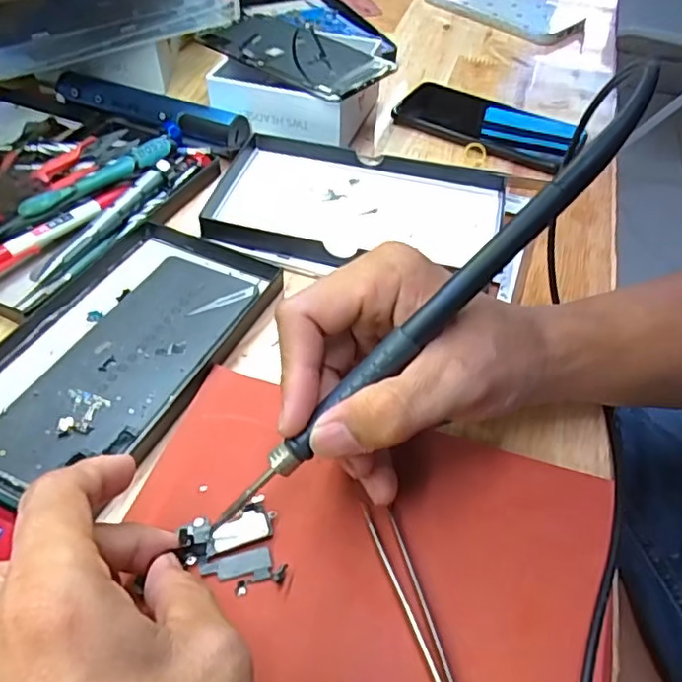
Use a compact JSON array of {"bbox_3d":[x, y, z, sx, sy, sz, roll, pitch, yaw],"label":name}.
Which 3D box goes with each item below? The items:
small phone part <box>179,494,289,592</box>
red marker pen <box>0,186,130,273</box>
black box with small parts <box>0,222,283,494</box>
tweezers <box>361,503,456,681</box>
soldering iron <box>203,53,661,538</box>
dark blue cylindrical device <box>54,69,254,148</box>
[{"bbox_3d":[-0.043,0.081,0.243,0.036,0.009,0.035,-12,51,-13],"label":"small phone part"},{"bbox_3d":[-0.172,-0.062,0.355,0.012,0.011,0.118,30,54,21],"label":"red marker pen"},{"bbox_3d":[-0.117,0.002,0.316,0.102,0.010,0.168,22,51,15],"label":"black box with small parts"},{"bbox_3d":[0.035,0.117,0.220,0.013,0.008,0.125,-13,49,-14],"label":"tweezers"},{"bbox_3d":[0.033,-0.010,0.225,0.223,0.012,0.013,-45,58,7],"label":"soldering iron"},{"bbox_3d":[-0.142,-0.168,0.451,0.150,0.024,0.029,19,51,12],"label":"dark blue cylindrical device"}]

